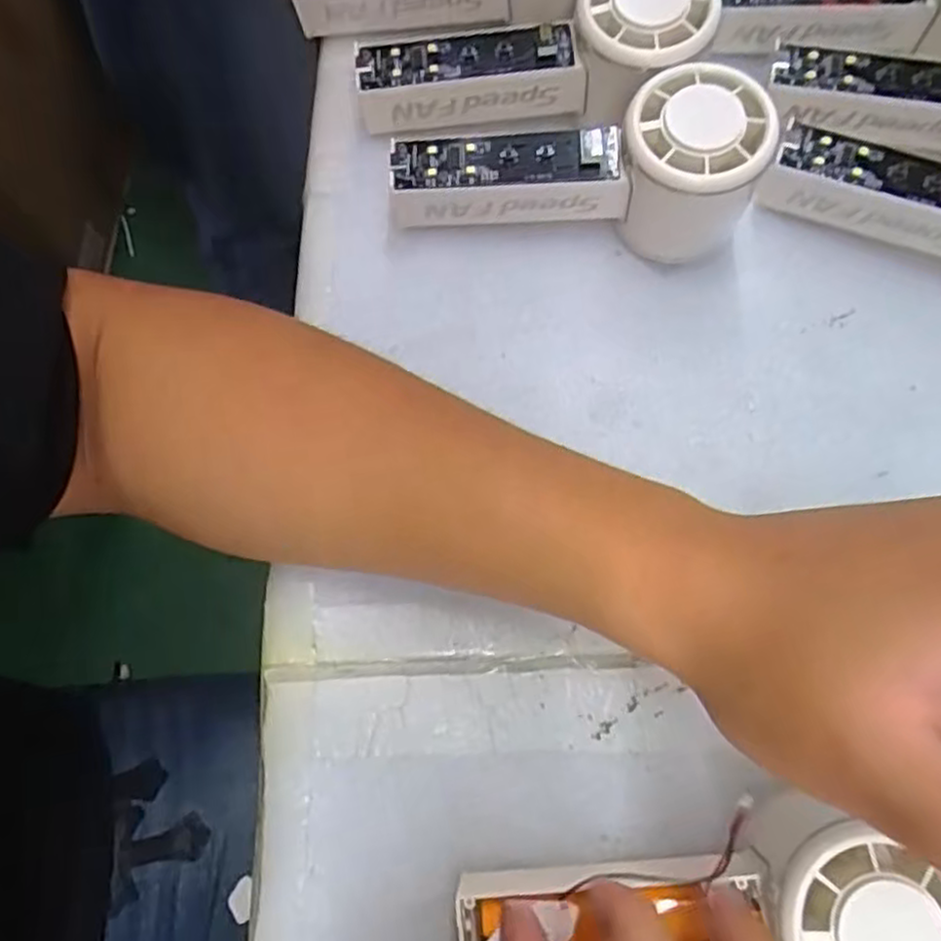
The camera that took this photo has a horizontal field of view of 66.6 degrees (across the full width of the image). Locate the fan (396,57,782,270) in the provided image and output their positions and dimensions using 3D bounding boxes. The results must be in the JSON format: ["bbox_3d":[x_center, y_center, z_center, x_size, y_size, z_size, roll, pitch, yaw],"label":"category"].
[{"bbox_3d":[0.045,-0.130,0.301,0.148,0.061,0.052,8,74,0],"label":"fan"}]

